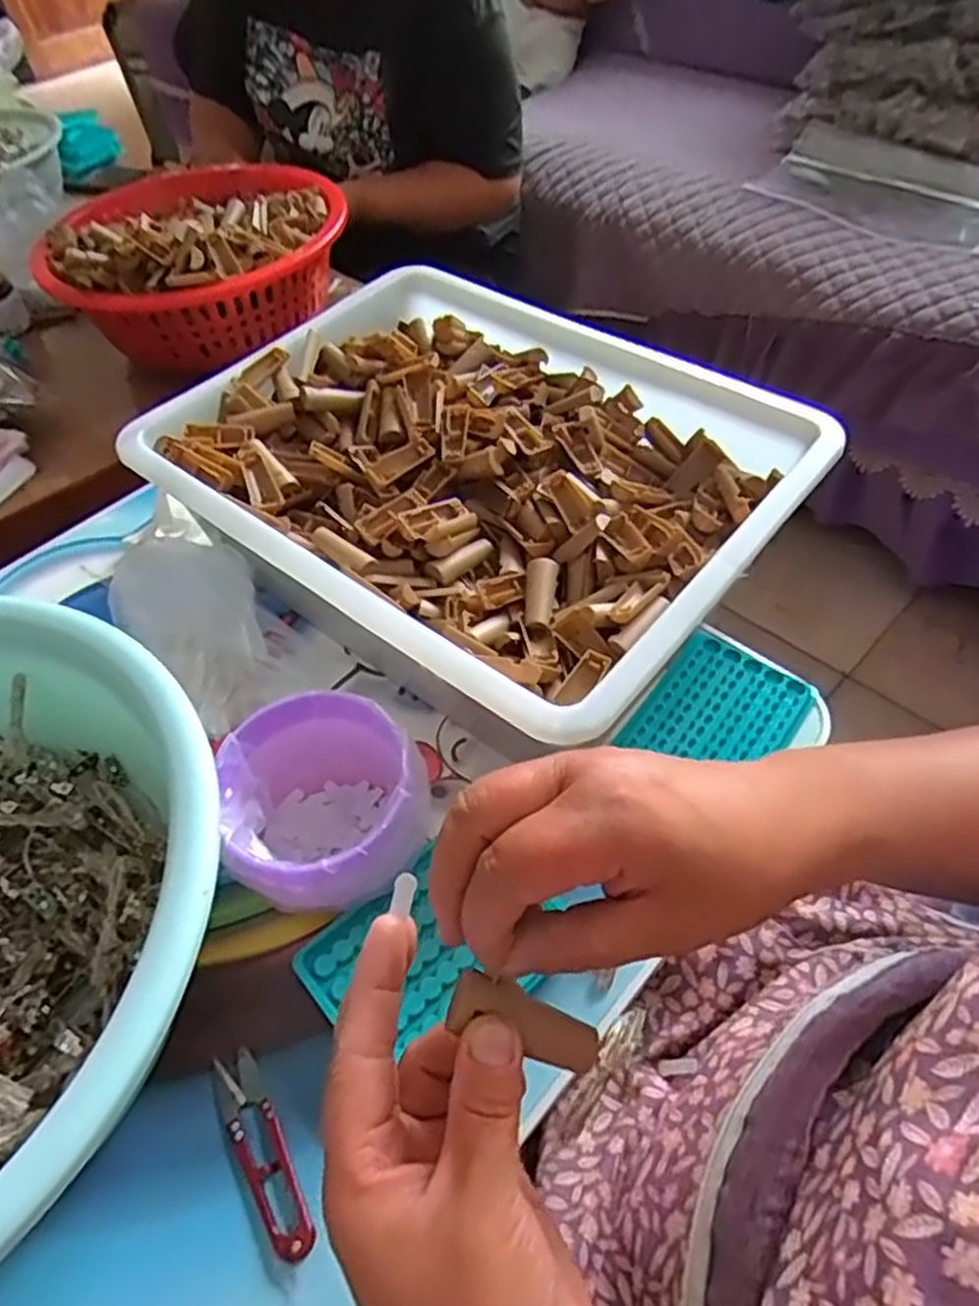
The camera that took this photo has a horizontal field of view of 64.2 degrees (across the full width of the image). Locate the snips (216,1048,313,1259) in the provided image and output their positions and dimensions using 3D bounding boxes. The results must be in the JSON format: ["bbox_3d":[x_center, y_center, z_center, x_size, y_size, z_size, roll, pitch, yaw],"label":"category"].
[{"bbox_3d":[-0.113,0.248,0.391,0.023,0.006,0.098,-29,54,-18],"label":"snips"}]

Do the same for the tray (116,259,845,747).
[{"bbox_3d":[-0.020,-0.137,0.568,0.433,0.064,0.318,32,60,27],"label":"tray"}]

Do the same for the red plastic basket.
[{"bbox_3d":[-0.321,-0.441,0.865,0.290,0.122,0.303,13,53,15],"label":"red plastic basket"}]

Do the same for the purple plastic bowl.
[{"bbox_3d":[-0.093,0.090,0.455,0.110,0.086,0.113,-2,50,3],"label":"purple plastic bowl"}]

